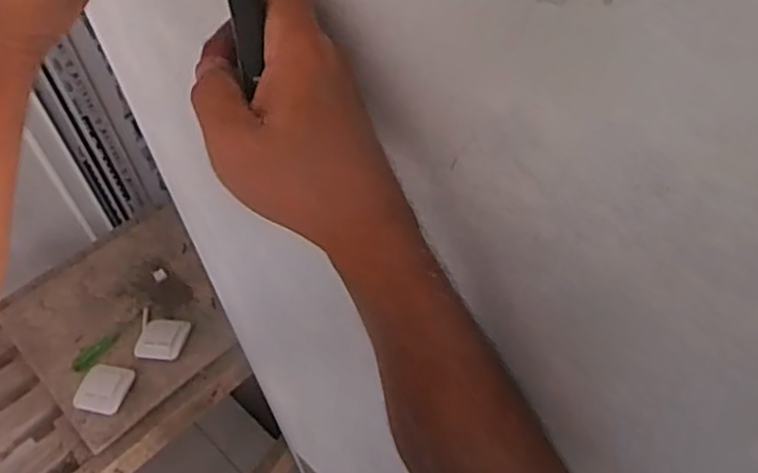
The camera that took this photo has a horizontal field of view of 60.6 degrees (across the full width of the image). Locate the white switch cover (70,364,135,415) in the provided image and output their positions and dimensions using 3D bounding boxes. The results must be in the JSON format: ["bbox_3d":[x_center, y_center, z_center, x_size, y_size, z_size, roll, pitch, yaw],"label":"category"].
[{"bbox_3d":[-0.454,0.249,1.074,0.080,0.018,0.086,8,47,-1],"label":"white switch cover"}]

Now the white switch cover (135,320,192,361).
[{"bbox_3d":[-0.378,0.177,1.134,0.085,0.017,0.078,1,49,8],"label":"white switch cover"}]

